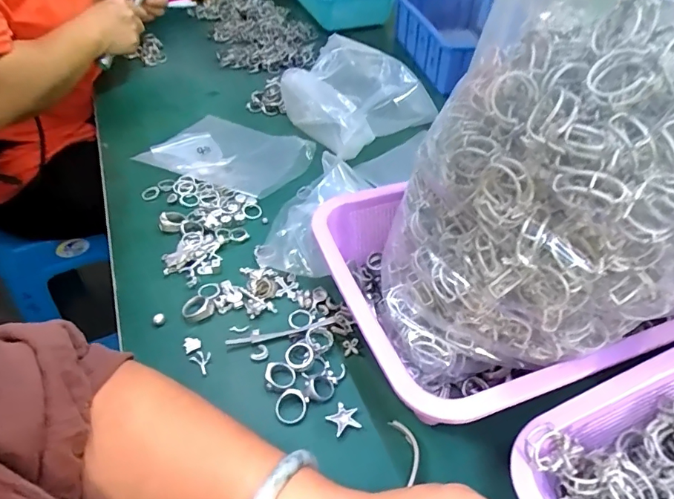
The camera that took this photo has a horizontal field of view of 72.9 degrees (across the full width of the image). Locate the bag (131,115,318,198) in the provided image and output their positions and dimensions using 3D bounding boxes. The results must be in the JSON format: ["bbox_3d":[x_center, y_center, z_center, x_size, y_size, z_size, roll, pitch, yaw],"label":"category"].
[{"bbox_3d":[-0.143,-0.124,0.593,0.199,0.027,0.136,17,47,16],"label":"bag"}]

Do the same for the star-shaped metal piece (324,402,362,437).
[{"bbox_3d":[0.005,0.127,0.344,0.022,0.004,0.023,-27,51,-25],"label":"star-shaped metal piece"}]

